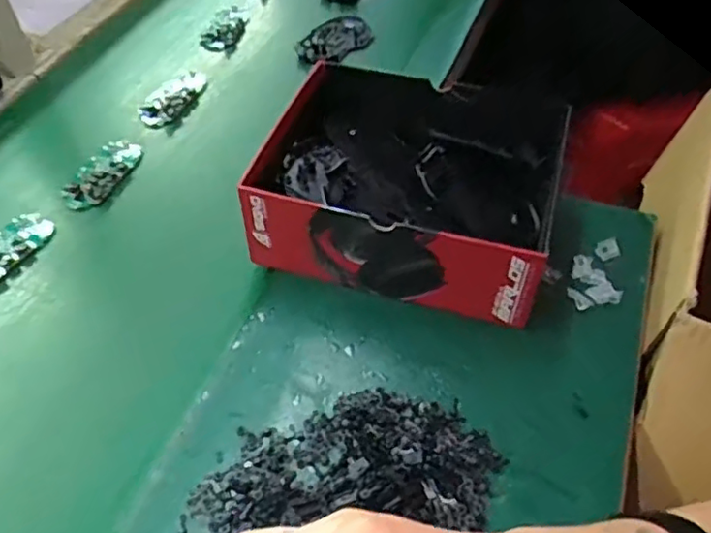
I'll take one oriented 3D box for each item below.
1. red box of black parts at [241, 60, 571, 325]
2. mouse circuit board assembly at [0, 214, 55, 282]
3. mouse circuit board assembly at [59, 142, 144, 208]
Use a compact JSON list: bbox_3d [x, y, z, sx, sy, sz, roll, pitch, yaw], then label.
[{"bbox_3d":[0.049,-0.070,0.562,0.232,0.092,0.190,13,51,14],"label":"red box of black parts"},{"bbox_3d":[-0.317,-0.013,0.585,0.042,0.014,0.101,18,52,17],"label":"mouse circuit board assembly"},{"bbox_3d":[-0.251,-0.091,0.653,0.047,0.017,0.093,15,51,15],"label":"mouse circuit board assembly"}]

